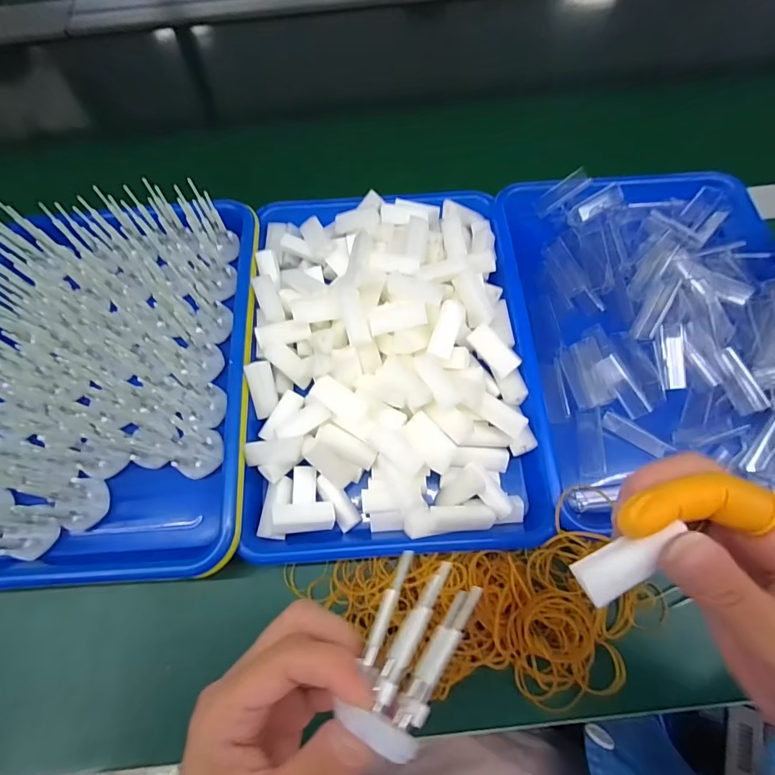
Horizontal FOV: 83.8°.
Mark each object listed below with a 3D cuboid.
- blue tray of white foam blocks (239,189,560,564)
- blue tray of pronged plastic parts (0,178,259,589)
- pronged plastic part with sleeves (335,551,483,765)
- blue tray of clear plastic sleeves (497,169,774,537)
[{"bbox_3d":[0.000,-0.031,0.366,0.232,0.052,0.322,-4,68,0],"label":"blue tray of white foam blocks"},{"bbox_3d":[-0.234,-0.023,0.351,0.237,0.072,0.335,-4,68,0],"label":"blue tray of pronged plastic parts"},{"bbox_3d":[0.010,0.112,0.187,0.037,0.024,0.070,26,71,12],"label":"pronged plastic part with sleeves"},{"bbox_3d":[0.237,-0.050,0.372,0.238,0.046,0.314,-3,68,1],"label":"blue tray of clear plastic sleeves"}]

